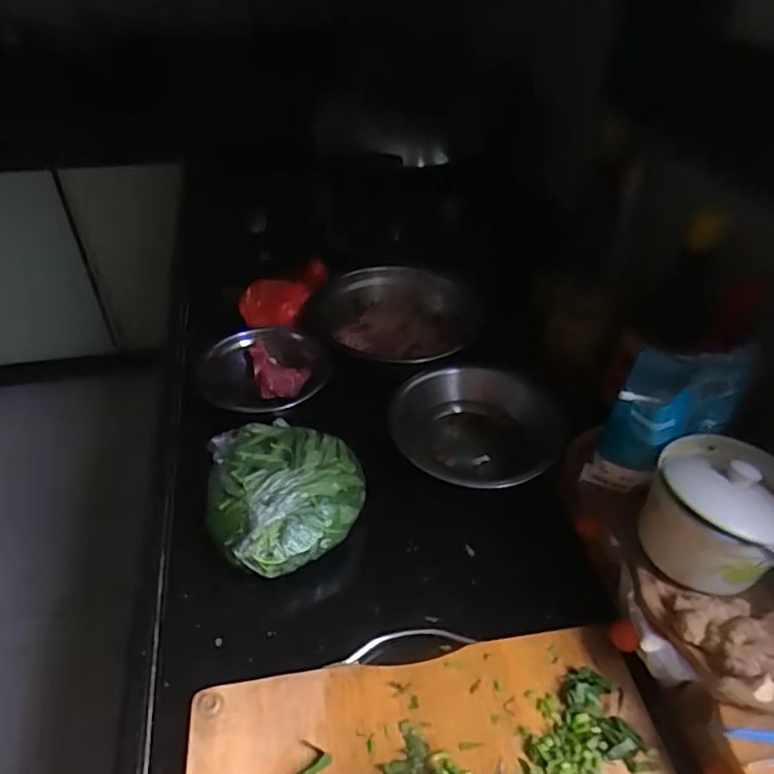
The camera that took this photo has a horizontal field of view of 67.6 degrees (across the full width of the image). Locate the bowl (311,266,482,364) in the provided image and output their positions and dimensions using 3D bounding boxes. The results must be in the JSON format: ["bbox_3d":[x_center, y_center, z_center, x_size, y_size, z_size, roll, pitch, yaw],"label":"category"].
[{"bbox_3d":[0.023,-0.075,0.747,0.183,0.070,0.181,1,43,-1],"label":"bowl"}]

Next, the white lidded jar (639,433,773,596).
[{"bbox_3d":[0.245,0.089,0.426,0.093,0.084,0.097,1,43,-1],"label":"white lidded jar"}]

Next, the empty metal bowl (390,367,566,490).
[{"bbox_3d":[0.096,0.045,0.624,0.172,0.045,0.148,19,46,19],"label":"empty metal bowl"}]

